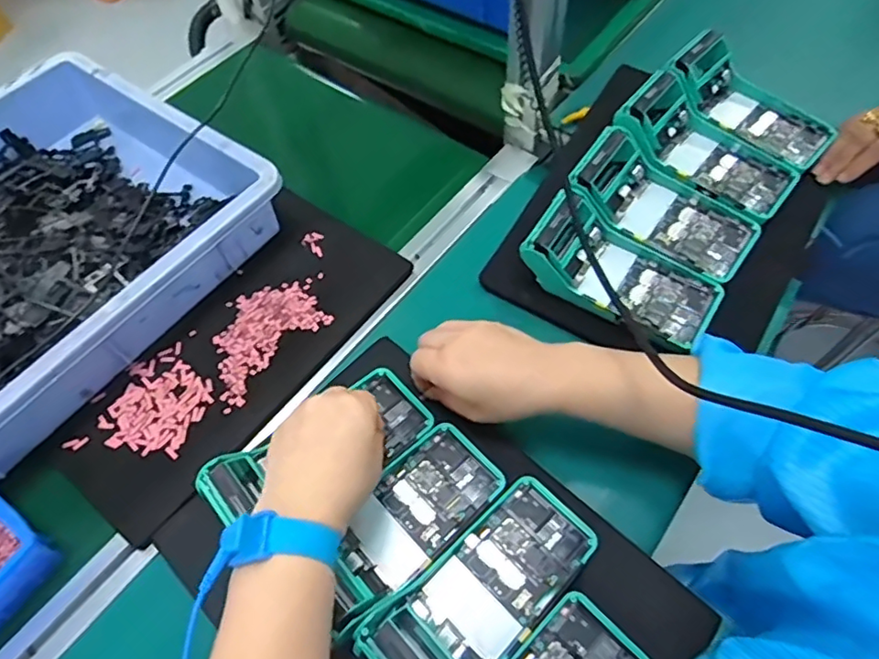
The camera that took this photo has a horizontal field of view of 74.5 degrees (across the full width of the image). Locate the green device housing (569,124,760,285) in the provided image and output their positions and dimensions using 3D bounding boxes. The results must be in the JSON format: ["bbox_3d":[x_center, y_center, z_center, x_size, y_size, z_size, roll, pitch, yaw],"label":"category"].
[{"bbox_3d":[0.209,-0.113,0.550,0.168,0.056,0.078,38,67,7],"label":"green device housing"}]

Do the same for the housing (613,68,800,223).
[{"bbox_3d":[0.256,-0.172,0.568,0.172,0.065,0.082,43,69,9],"label":"housing"}]

